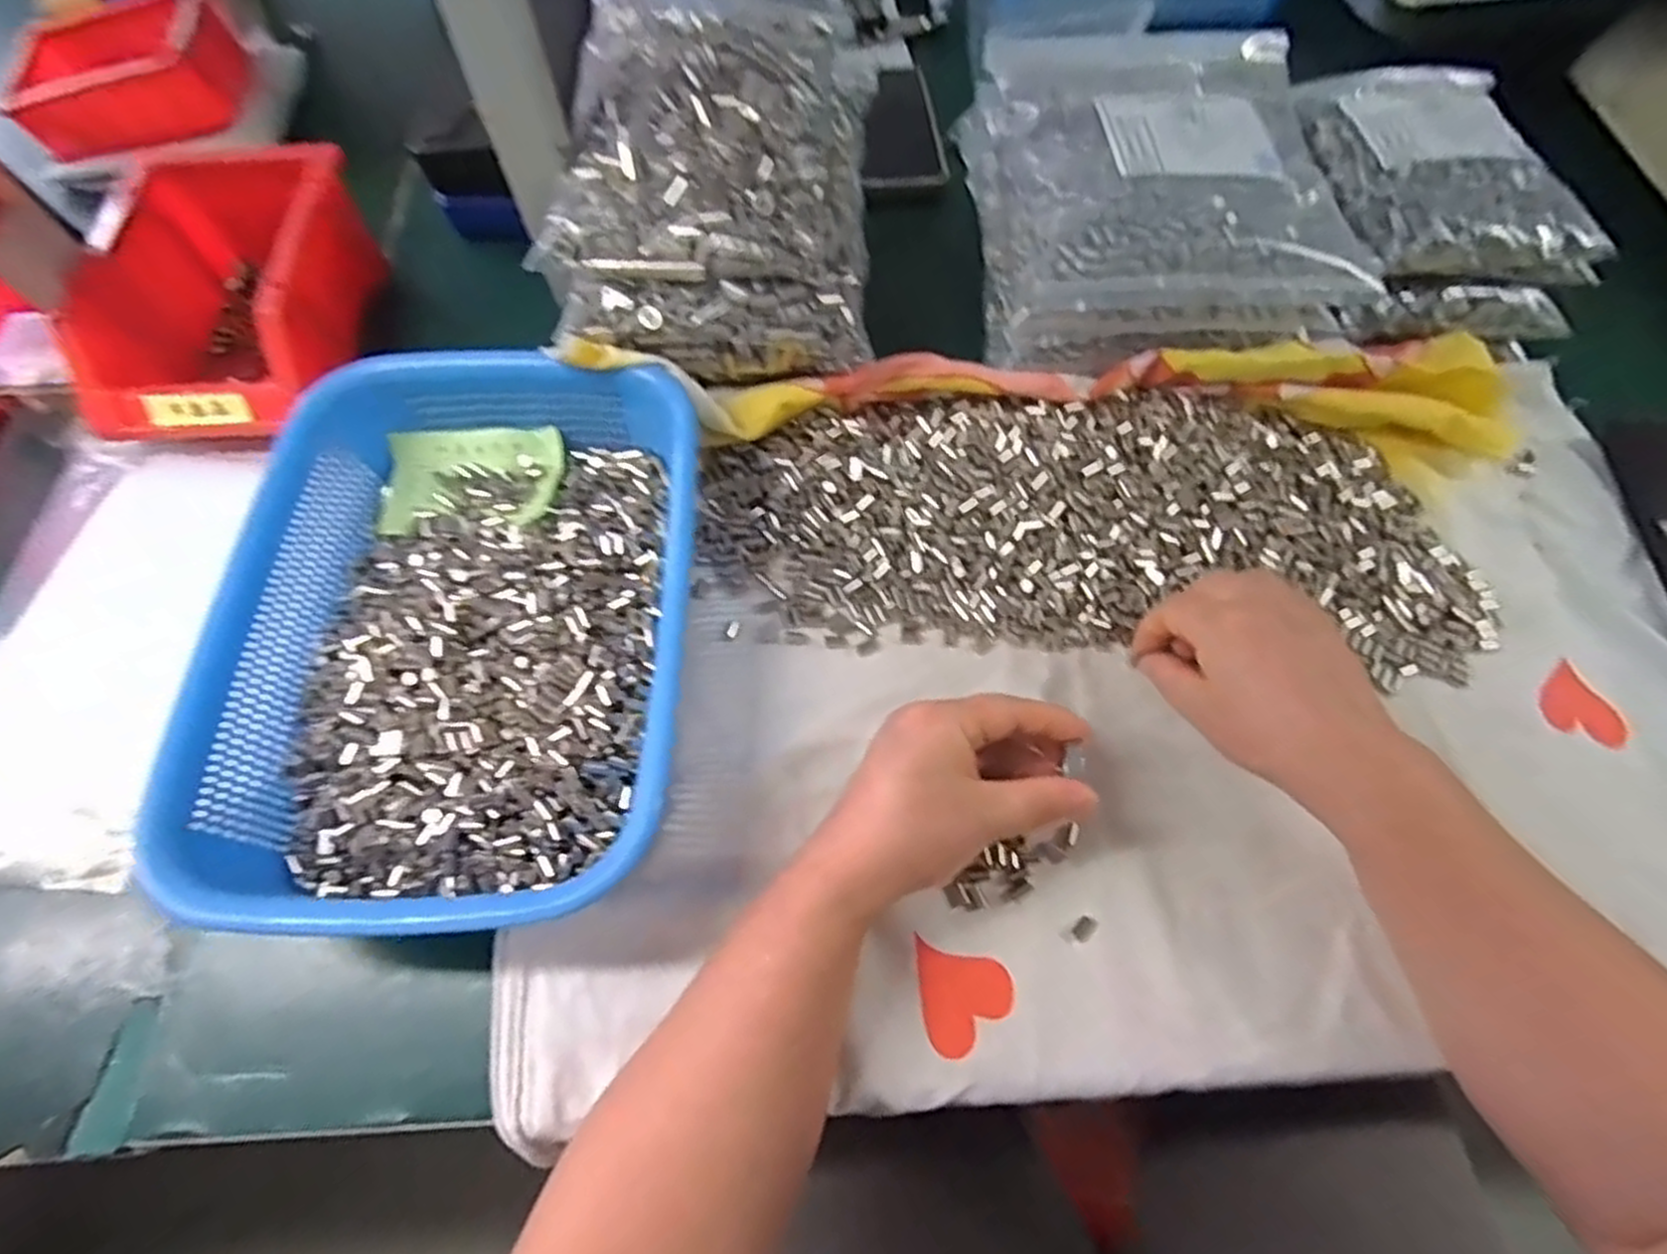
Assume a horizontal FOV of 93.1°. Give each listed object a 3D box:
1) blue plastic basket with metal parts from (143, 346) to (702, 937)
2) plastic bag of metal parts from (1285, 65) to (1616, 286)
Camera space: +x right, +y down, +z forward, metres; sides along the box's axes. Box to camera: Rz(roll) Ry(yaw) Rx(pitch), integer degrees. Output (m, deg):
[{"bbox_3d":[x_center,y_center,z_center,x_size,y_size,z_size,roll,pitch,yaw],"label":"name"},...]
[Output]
[{"bbox_3d":[-0.174,0.000,0.387,0.211,0.071,0.284,-1,64,0],"label":"blue plastic basket with metal parts"},{"bbox_3d":[0.354,-0.273,0.474,0.130,0.034,0.165,-8,64,-3],"label":"plastic bag of metal parts"}]

